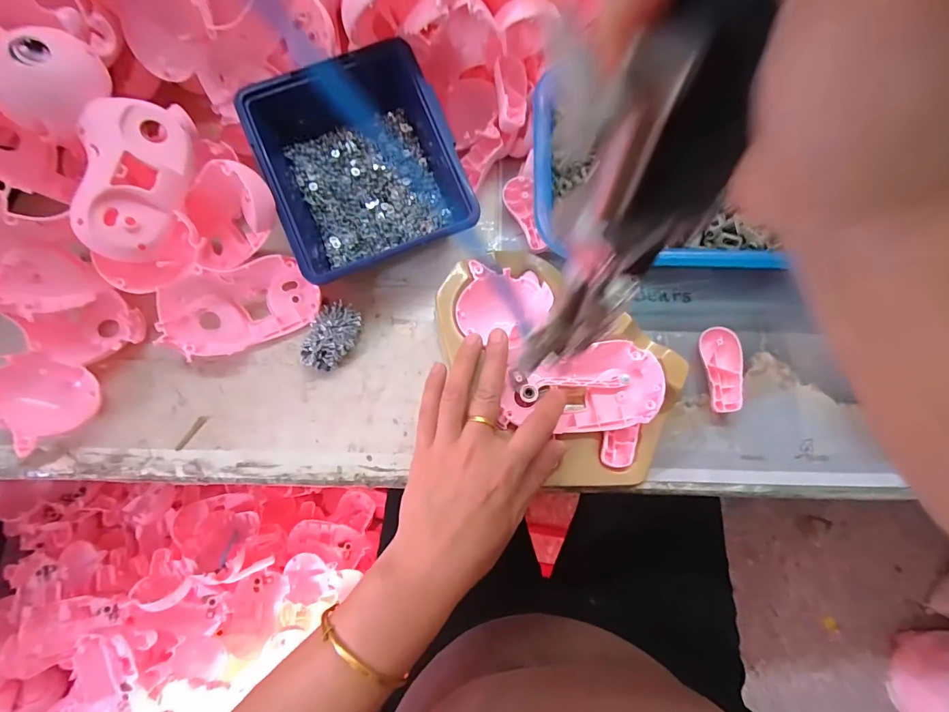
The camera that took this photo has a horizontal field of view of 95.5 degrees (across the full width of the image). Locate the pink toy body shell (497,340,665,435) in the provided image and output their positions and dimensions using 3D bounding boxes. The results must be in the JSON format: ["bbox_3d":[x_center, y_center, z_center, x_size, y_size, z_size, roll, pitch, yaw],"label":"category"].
[{"bbox_3d":[0.076,0.023,0.312,0.112,0.027,0.062,-5,77,-1],"label":"pink toy body shell"}]

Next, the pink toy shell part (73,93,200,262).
[{"bbox_3d":[-0.244,-0.129,0.311,0.062,0.032,0.116,11,84,-34],"label":"pink toy shell part"}]

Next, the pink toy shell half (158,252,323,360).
[{"bbox_3d":[-0.186,-0.039,0.346,0.119,0.037,0.060,-18,77,-4],"label":"pink toy shell half"}]

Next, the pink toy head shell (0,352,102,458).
[{"bbox_3d":[-0.326,0.033,0.325,0.058,0.037,0.062,0,77,0],"label":"pink toy head shell"}]

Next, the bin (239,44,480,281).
[{"bbox_3d":[-0.089,-0.155,0.360,0.145,0.065,0.171,-21,78,-4],"label":"bin"}]

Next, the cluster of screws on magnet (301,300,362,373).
[{"bbox_3d":[-0.115,-0.015,0.350,0.033,0.024,0.055,30,79,7],"label":"cluster of screws on magnet"}]

